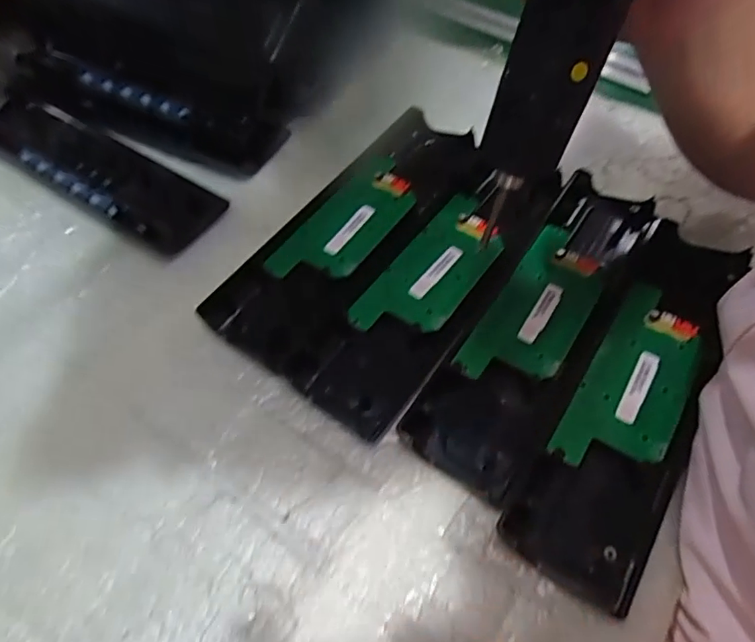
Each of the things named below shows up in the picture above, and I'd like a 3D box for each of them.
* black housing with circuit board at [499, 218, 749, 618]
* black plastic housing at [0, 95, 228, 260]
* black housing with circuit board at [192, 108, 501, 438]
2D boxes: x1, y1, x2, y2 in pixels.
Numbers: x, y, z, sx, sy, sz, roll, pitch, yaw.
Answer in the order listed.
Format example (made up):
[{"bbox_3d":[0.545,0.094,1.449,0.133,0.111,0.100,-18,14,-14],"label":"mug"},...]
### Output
[{"bbox_3d":[0.153,0.035,0.307,0.066,0.011,0.243,28,63,18],"label":"black housing with circuit board"},{"bbox_3d":[-0.226,-0.124,0.414,0.235,0.015,0.066,30,64,19],"label":"black plastic housing"},{"bbox_3d":[-0.009,-0.067,0.370,0.084,0.016,0.237,32,64,20],"label":"black housing with circuit board"}]

